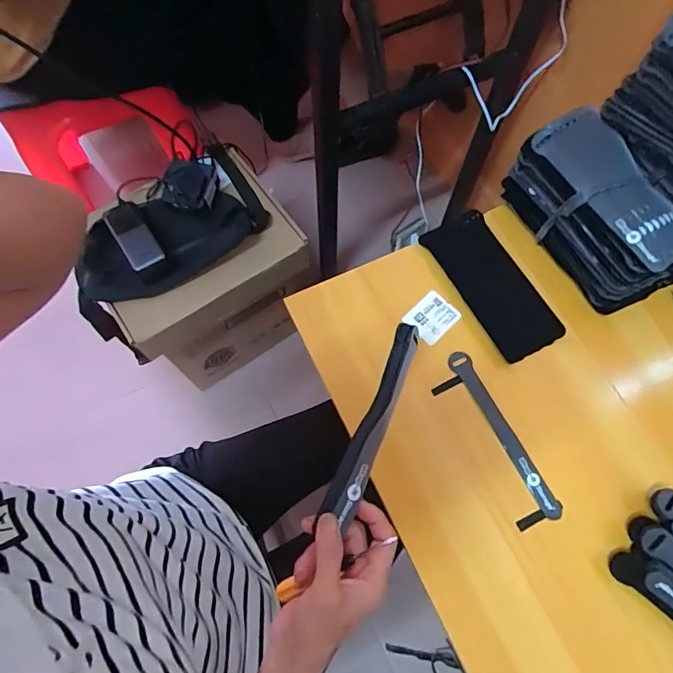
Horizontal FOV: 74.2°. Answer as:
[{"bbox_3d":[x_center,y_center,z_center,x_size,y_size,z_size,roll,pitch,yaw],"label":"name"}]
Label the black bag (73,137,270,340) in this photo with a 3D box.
[{"bbox_3d":[-0.277,-0.166,0.736,0.185,0.079,0.360,42,76,13],"label":"black bag"}]

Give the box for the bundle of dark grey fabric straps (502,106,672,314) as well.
[{"bbox_3d":[0.306,-0.143,0.522,0.099,0.103,0.217,-29,74,-10],"label":"bundle of dark grey fabric straps"}]

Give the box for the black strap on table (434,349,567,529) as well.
[{"bbox_3d":[0.170,0.111,0.492,0.055,0.006,0.196,-23,69,-10],"label":"black strap on table"}]

